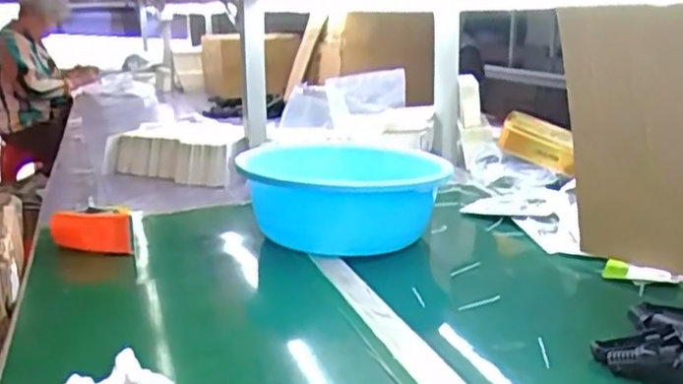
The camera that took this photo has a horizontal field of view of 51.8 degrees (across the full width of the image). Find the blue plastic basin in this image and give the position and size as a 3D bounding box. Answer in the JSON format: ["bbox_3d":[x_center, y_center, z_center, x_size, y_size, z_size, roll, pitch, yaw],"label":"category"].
[{"bbox_3d":[-0.013,0.003,1.200,0.308,0.140,0.299,-5,15,-17],"label":"blue plastic basin"}]

